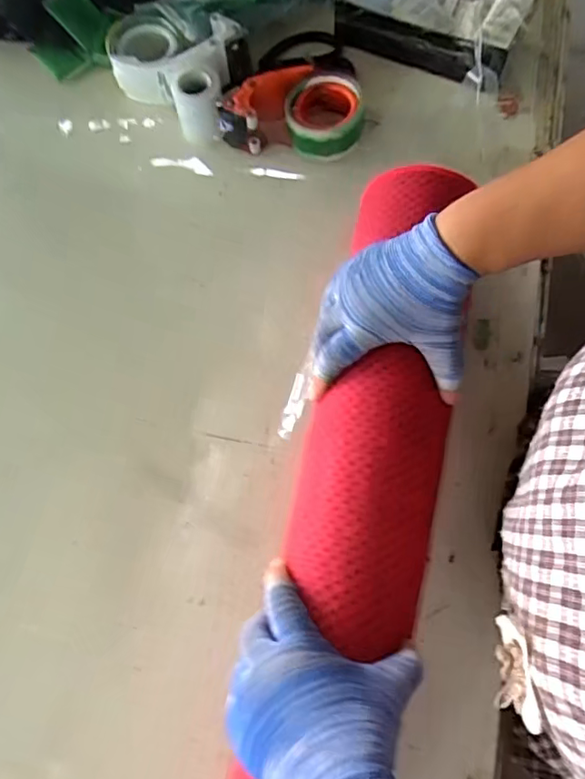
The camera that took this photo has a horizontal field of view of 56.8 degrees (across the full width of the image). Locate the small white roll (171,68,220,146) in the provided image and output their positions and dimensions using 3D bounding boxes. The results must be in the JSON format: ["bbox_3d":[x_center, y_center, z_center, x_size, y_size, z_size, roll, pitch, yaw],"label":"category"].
[{"bbox_3d":[-0.103,-0.311,0.601,0.051,0.069,0.048,-5,66,-1],"label":"small white roll"}]

